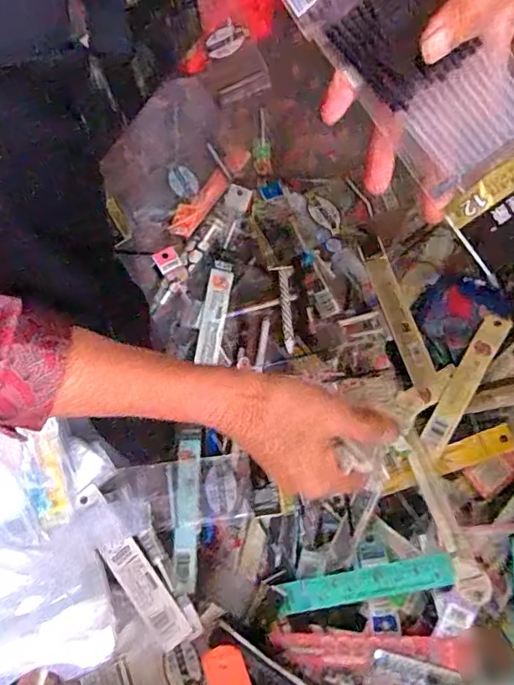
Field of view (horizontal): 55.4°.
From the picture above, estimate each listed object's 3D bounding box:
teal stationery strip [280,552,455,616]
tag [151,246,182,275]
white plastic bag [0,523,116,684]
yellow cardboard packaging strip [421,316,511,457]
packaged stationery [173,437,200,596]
[{"bbox_3d":[0.093,0.216,0.434,0.155,0.013,0.027,-20,75,18],"label":"teal stationery strip"},{"bbox_3d":[-0.101,-0.092,0.547,0.028,0.005,0.029,-27,75,-1],"label":"tag"},{"bbox_3d":[-0.203,0.233,0.415,0.128,0.085,0.121,-14,77,-3],"label":"white plastic bag"},{"bbox_3d":[0.207,0.039,0.489,0.023,0.011,0.157,33,79,7],"label":"yellow cardboard packaging strip"},{"bbox_3d":[-0.069,0.166,0.477,0.023,0.007,0.141,0,77,0],"label":"packaged stationery"}]

